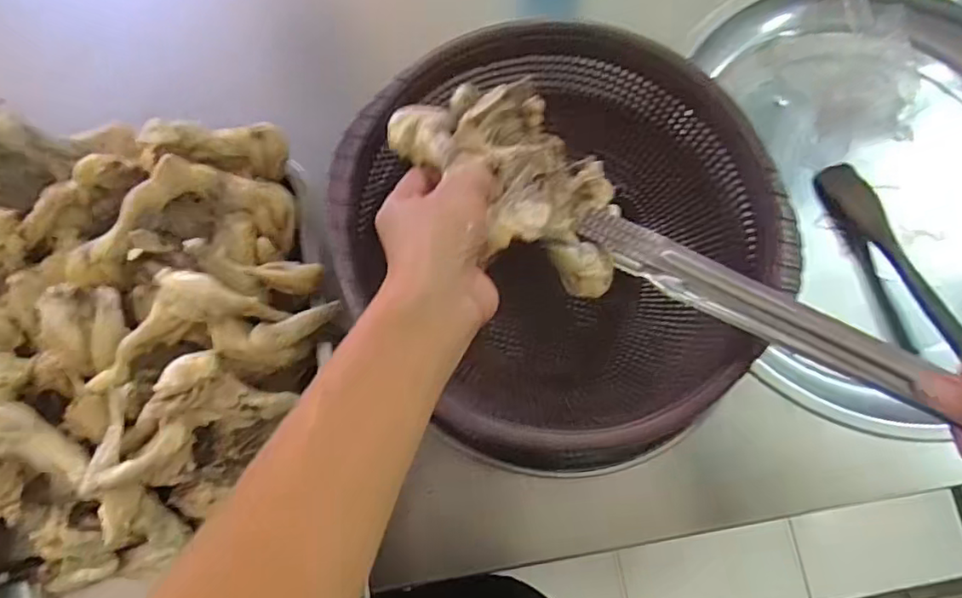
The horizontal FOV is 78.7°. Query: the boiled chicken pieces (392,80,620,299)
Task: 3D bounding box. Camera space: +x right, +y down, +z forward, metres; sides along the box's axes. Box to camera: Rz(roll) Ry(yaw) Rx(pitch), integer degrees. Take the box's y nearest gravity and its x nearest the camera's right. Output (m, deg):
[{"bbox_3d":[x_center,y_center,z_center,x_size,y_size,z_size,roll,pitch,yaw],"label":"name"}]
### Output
[{"bbox_3d":[0.031,-0.083,0.405,0.110,0.054,0.173,-43,77,-14],"label":"boiled chicken pieces"}]

